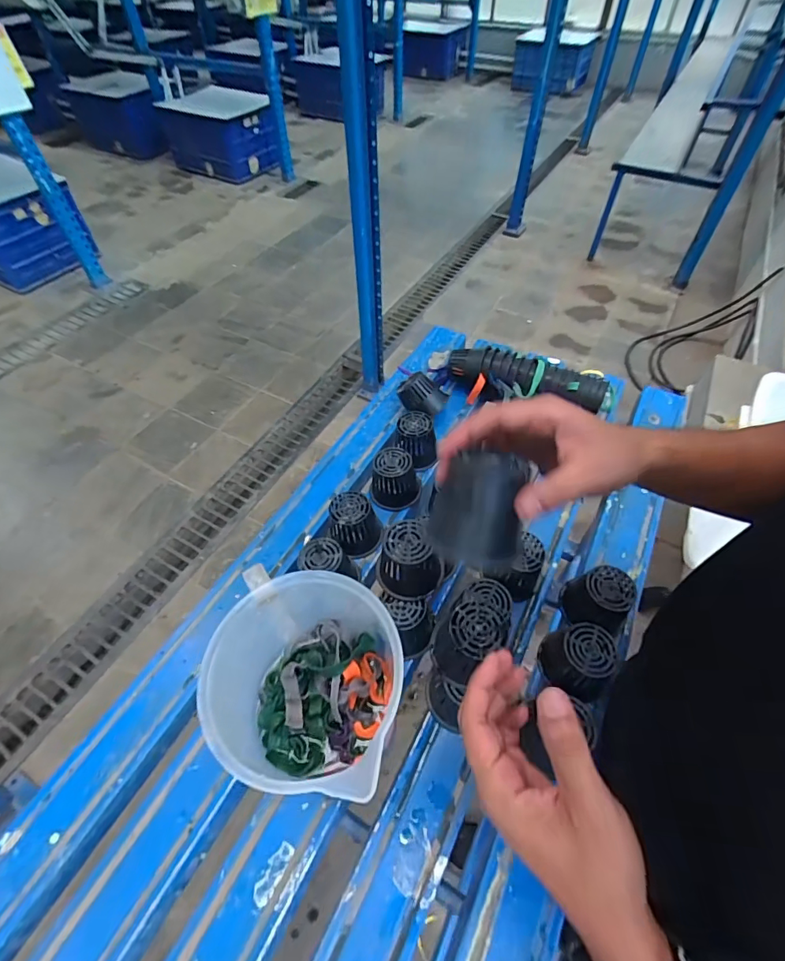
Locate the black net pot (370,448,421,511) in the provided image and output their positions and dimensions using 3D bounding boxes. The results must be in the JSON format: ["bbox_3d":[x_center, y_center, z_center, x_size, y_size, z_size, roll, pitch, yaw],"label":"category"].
[{"bbox_3d":[0.005,-0.004,0.661,0.074,0.066,0.069,0,52,1],"label":"black net pot"}]

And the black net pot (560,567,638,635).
[{"bbox_3d":[0.249,0.143,0.540,0.072,0.064,0.058,14,54,12],"label":"black net pot"}]

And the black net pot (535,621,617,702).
[{"bbox_3d":[0.207,0.201,0.499,0.076,0.072,0.069,19,55,15],"label":"black net pot"}]

